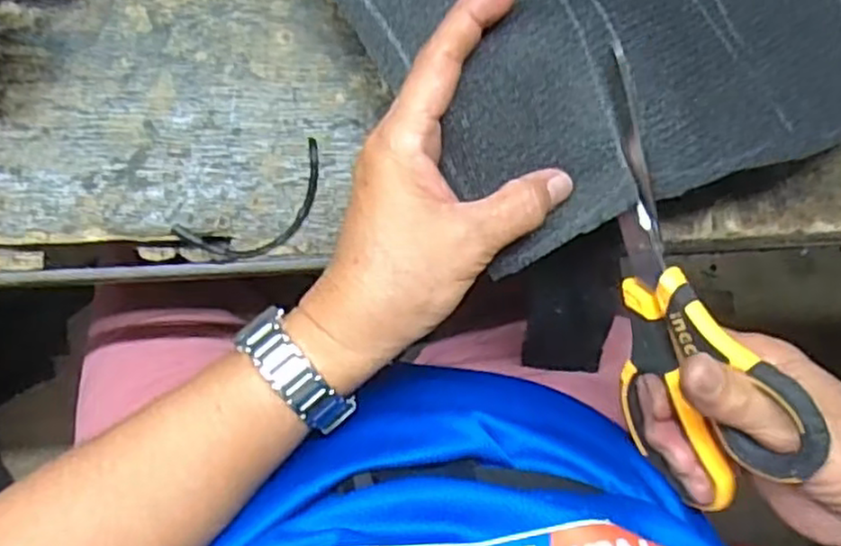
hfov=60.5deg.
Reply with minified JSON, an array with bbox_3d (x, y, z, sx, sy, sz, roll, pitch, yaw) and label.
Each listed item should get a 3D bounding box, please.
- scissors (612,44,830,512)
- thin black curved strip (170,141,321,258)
[{"bbox_3d":[0.107,0.004,0.310,0.017,0.091,0.197,-17,88,-25],"label":"scissors"},{"bbox_3d":[-0.077,-0.030,0.356,0.080,0.009,0.034,-34,90,-8],"label":"thin black curved strip"}]

